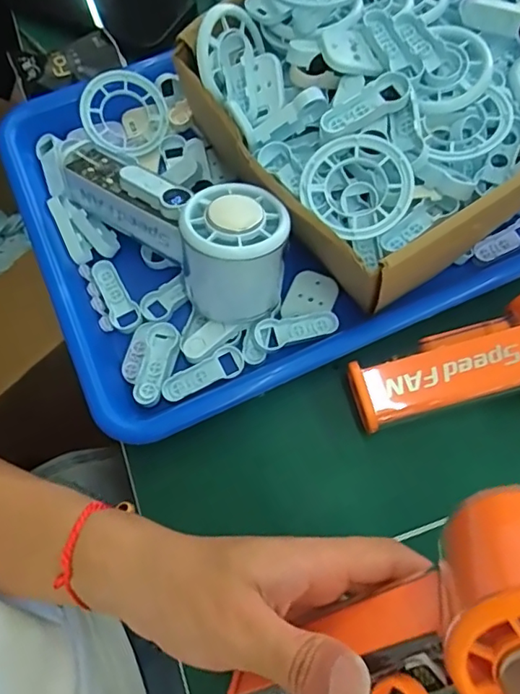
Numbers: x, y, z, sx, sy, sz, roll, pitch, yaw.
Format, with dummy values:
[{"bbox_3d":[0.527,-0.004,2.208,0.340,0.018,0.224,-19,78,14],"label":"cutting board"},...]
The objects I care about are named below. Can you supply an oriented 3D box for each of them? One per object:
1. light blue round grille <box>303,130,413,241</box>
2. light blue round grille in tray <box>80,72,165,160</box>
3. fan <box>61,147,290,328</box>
[{"bbox_3d":[0.051,-0.083,0.284,0.055,0.017,0.055,-1,81,7],"label":"light blue round grille"},{"bbox_3d":[-0.094,-0.160,0.370,0.056,0.011,0.056,-2,97,-17],"label":"light blue round grille in tray"},{"bbox_3d":[-0.047,-0.078,0.311,0.164,0.068,0.064,40,75,14],"label":"fan"}]

